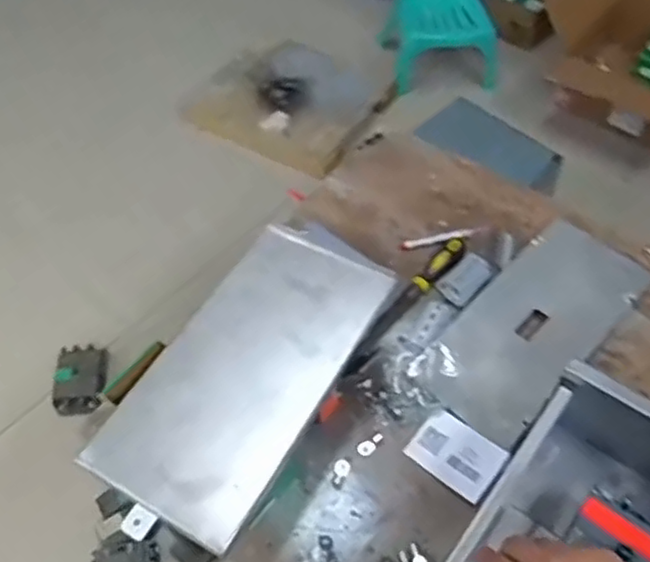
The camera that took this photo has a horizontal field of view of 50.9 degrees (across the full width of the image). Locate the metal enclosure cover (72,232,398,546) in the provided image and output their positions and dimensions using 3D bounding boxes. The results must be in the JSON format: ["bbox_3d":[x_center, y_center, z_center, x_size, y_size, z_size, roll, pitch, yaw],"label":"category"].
[{"bbox_3d":[-0.086,0.098,0.817,0.186,0.030,0.391,30,61,11],"label":"metal enclosure cover"}]

